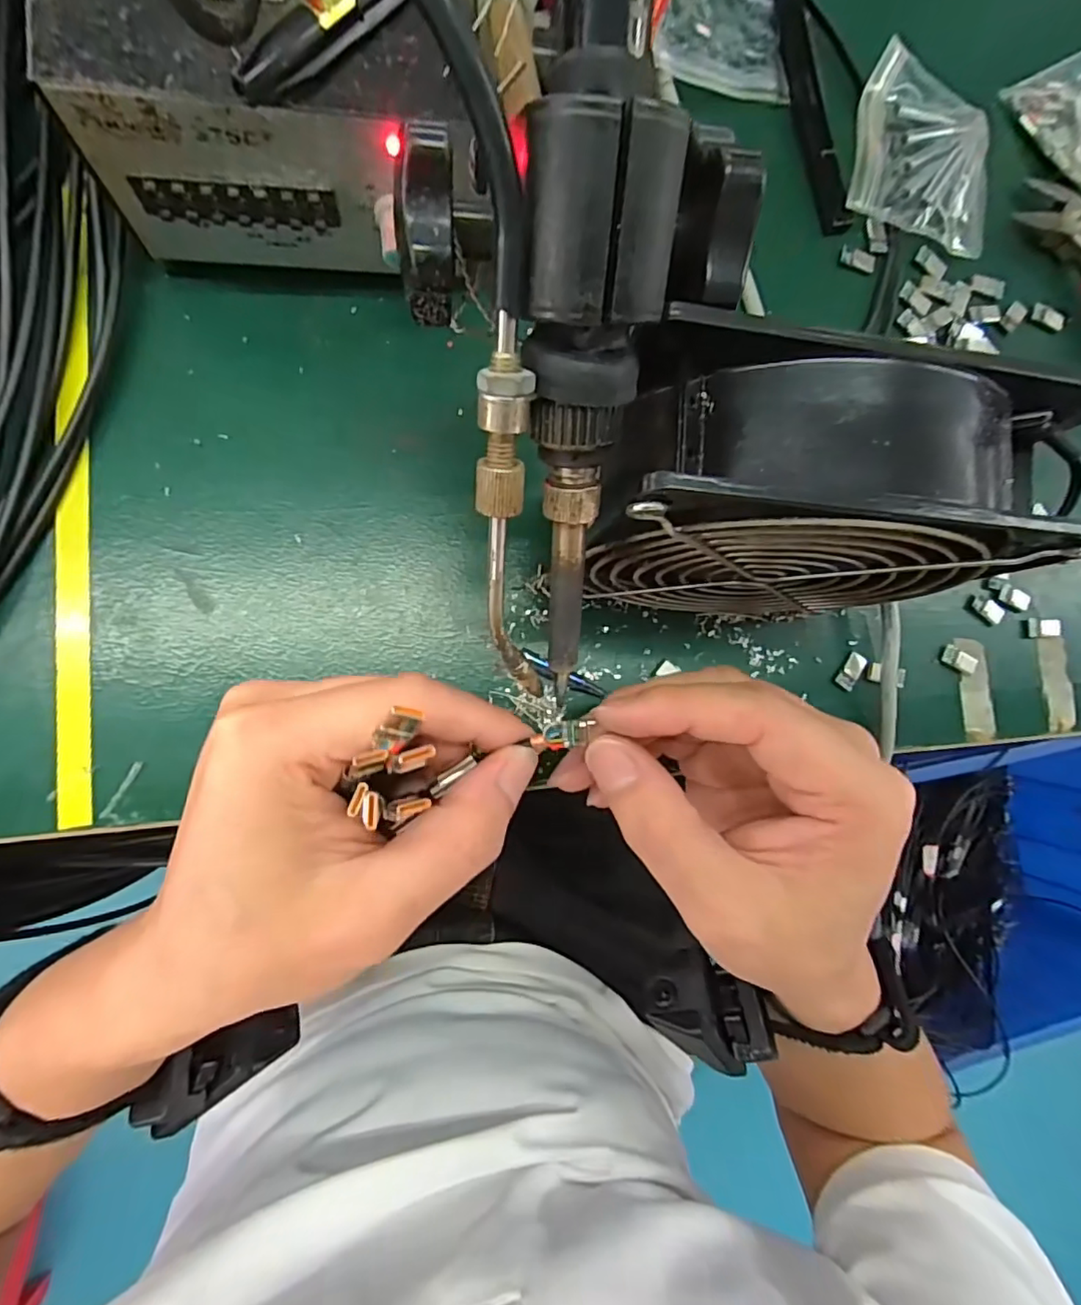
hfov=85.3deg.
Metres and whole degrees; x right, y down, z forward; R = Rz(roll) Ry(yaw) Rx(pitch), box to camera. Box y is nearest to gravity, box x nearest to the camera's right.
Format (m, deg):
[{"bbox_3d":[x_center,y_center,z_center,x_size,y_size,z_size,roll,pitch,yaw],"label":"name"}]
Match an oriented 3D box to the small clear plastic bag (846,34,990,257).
[{"bbox_3d":[0.173,-0.223,0.263,0.068,0.010,0.071,12,86,-10],"label":"small clear plastic bag"}]

